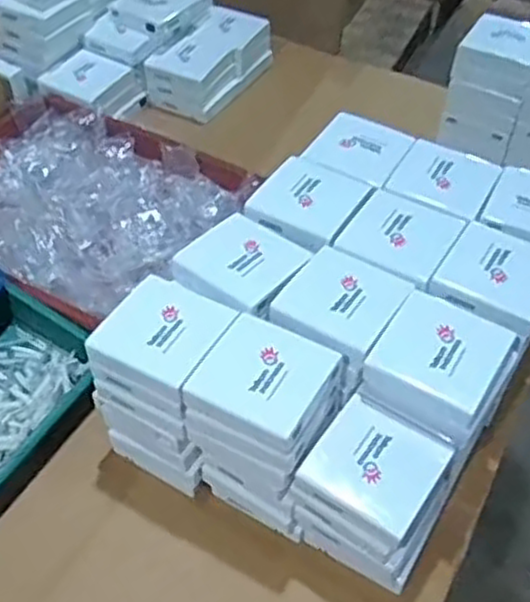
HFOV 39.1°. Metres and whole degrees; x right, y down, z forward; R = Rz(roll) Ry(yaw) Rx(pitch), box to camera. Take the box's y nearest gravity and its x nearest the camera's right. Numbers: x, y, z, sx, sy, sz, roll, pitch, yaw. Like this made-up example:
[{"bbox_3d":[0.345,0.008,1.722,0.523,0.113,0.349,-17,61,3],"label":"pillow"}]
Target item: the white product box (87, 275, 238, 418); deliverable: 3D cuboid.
[{"bbox_3d":[-0.077,0.030,0.571,0.086,0.038,0.086,24,51,18],"label":"white product box"}]

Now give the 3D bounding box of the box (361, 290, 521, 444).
[{"bbox_3d":[0.131,0.043,0.557,0.086,0.034,0.087,28,53,21],"label":"box"}]

